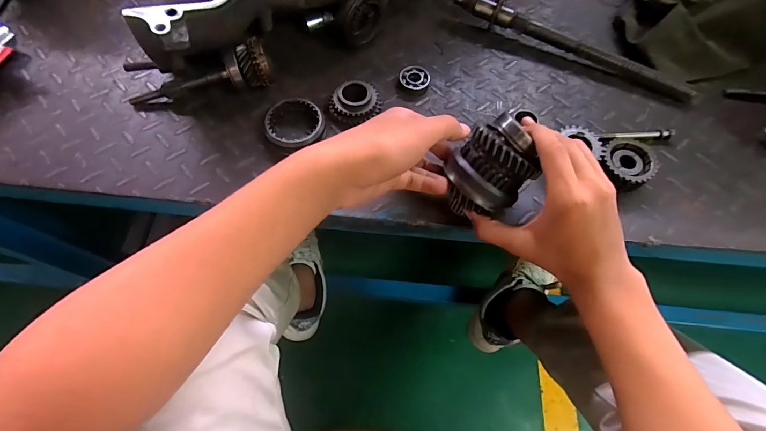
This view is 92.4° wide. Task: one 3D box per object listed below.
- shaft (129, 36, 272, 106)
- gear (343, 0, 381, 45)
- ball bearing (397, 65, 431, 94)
[{"bbox_3d":[-0.219,-0.171,0.448,0.174,0.062,0.056,-12,64,9],"label":"shaft"},{"bbox_3d":[-0.029,-0.253,0.477,0.019,0.072,0.060,41,68,16],"label":"gear"},{"bbox_3d":[0.041,-0.178,0.480,0.039,0.013,0.036,15,64,4],"label":"ball bearing"}]

